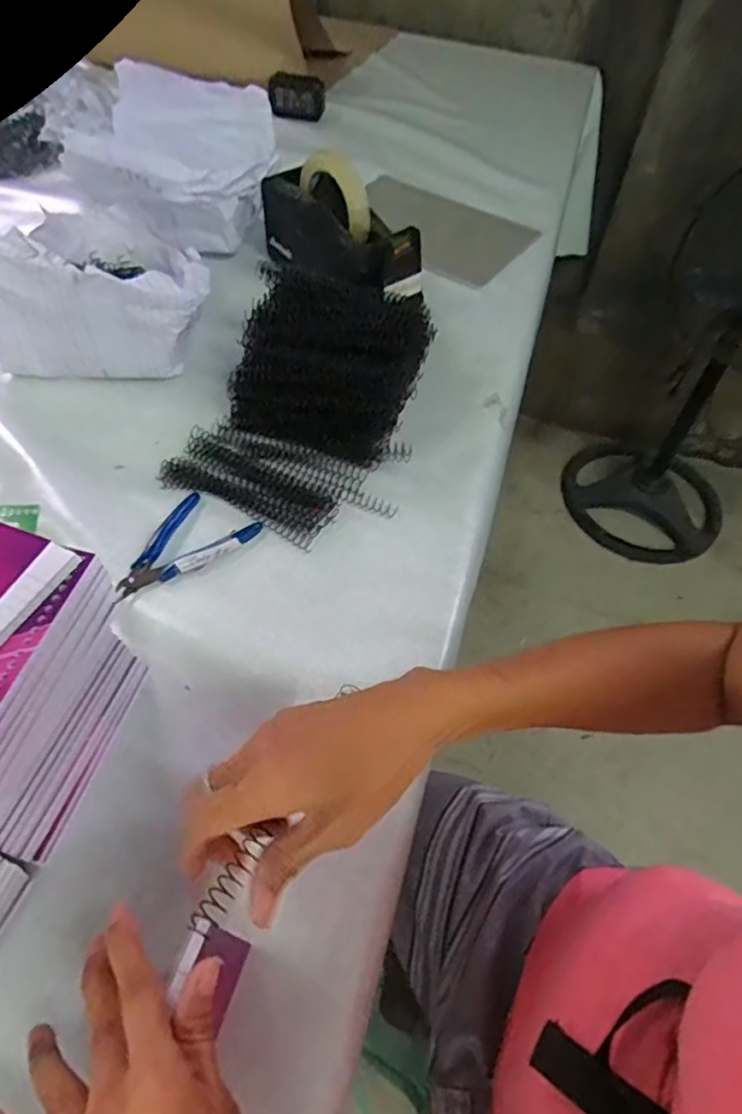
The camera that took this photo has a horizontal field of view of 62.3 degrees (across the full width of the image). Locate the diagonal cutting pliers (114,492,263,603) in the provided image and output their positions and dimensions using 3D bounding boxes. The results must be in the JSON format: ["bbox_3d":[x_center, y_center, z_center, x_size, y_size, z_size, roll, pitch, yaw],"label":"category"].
[{"bbox_3d":[-0.146,-0.005,0.480,0.072,0.013,0.111,22,56,13],"label":"diagonal cutting pliers"}]

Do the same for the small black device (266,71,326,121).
[{"bbox_3d":[-0.117,-0.730,0.972,0.093,0.060,0.020,15,60,6],"label":"small black device"}]

